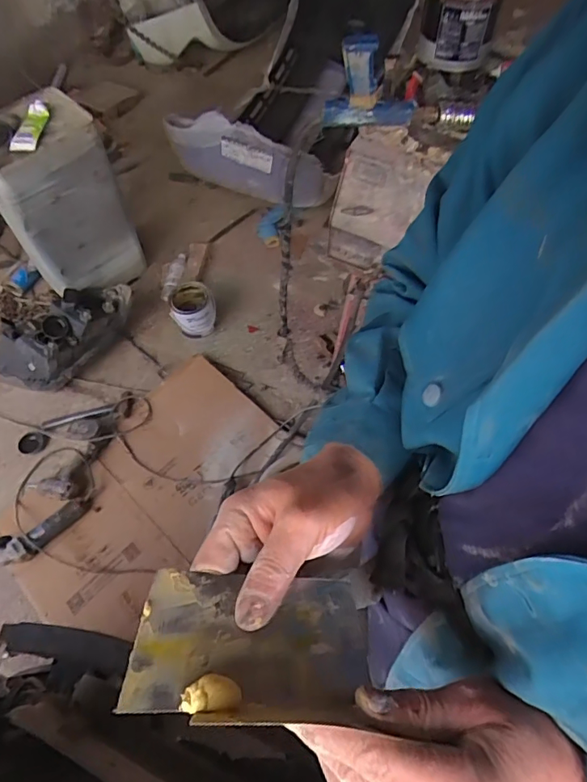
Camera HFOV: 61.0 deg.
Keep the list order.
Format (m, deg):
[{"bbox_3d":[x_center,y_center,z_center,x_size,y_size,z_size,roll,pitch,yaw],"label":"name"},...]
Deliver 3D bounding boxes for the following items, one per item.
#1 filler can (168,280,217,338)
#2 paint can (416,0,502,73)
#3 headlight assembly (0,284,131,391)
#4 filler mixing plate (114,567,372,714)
[{"bbox_3d":[-0.369,-0.306,1.851,0.158,0.145,0.169,-1,61,2],"label":"filler can"},{"bbox_3d":[0.354,-0.804,1.046,0.152,0.192,0.152,-1,61,2],"label":"paint can"},{"bbox_3d":[-0.817,-0.182,1.785,0.551,0.199,0.243,-35,65,-16],"label":"headlight assembly"},{"bbox_3d":[-0.022,0.142,0.290,0.138,0.012,0.075,10,41,-18],"label":"filler mixing plate"}]

